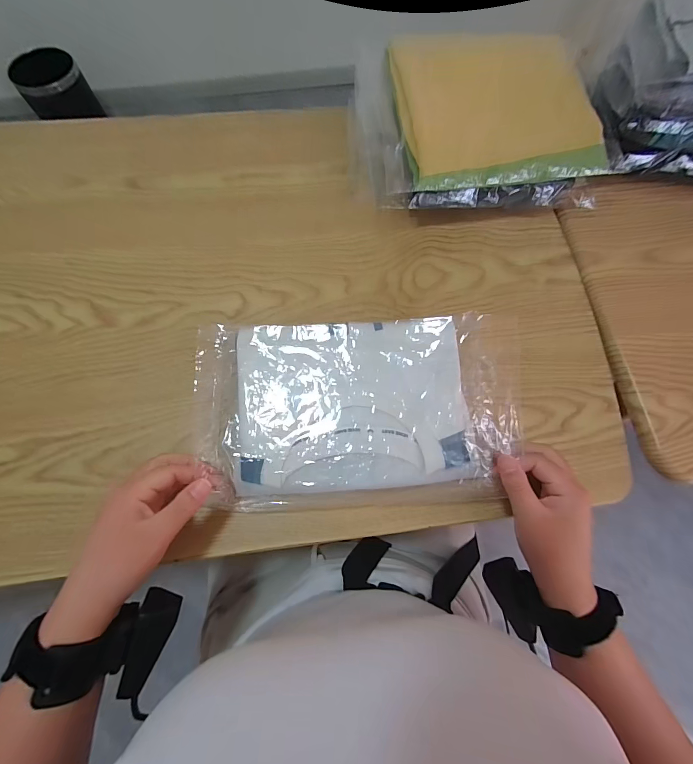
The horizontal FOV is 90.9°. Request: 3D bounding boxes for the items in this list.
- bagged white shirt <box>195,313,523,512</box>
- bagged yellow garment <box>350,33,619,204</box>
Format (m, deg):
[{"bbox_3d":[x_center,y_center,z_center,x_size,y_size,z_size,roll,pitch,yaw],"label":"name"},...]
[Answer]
[{"bbox_3d":[0.003,0.022,0.337,0.279,0.045,0.169,-1,72,-2],"label":"bagged white shirt"},{"bbox_3d":[0.159,-0.333,0.424,0.284,0.045,0.215,-7,71,-3],"label":"bagged yellow garment"}]

